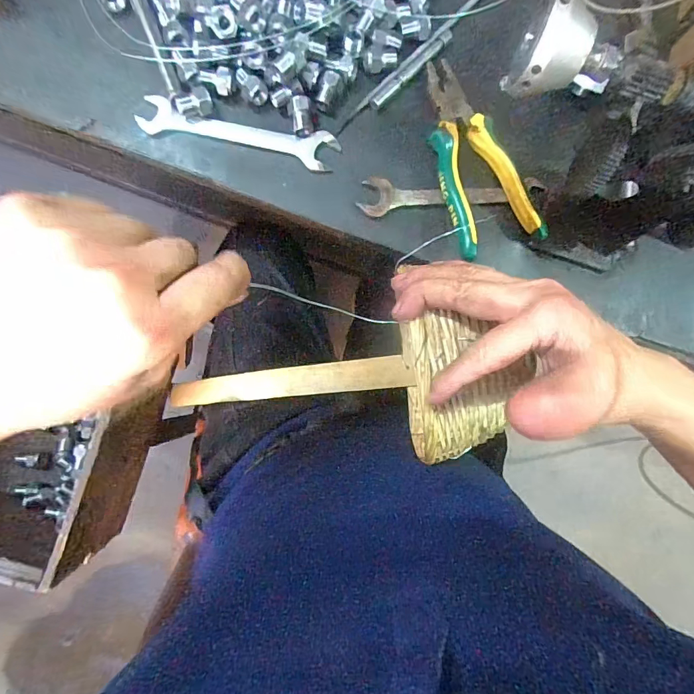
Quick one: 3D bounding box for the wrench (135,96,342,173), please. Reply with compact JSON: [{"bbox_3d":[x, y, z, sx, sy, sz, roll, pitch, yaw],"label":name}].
[{"bbox_3d":[-0.099,-0.198,0.387,0.182,0.008,0.036,10,91,-4],"label":"wrench"}]

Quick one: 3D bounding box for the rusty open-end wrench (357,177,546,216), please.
[{"bbox_3d":[0.098,-0.141,0.390,0.169,0.011,0.035,0,92,-3],"label":"rusty open-end wrench"}]

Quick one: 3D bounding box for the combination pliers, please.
[{"bbox_3d":[0.113,-0.179,0.382,0.076,0.031,0.184,-19,87,-6],"label":"combination pliers"}]

